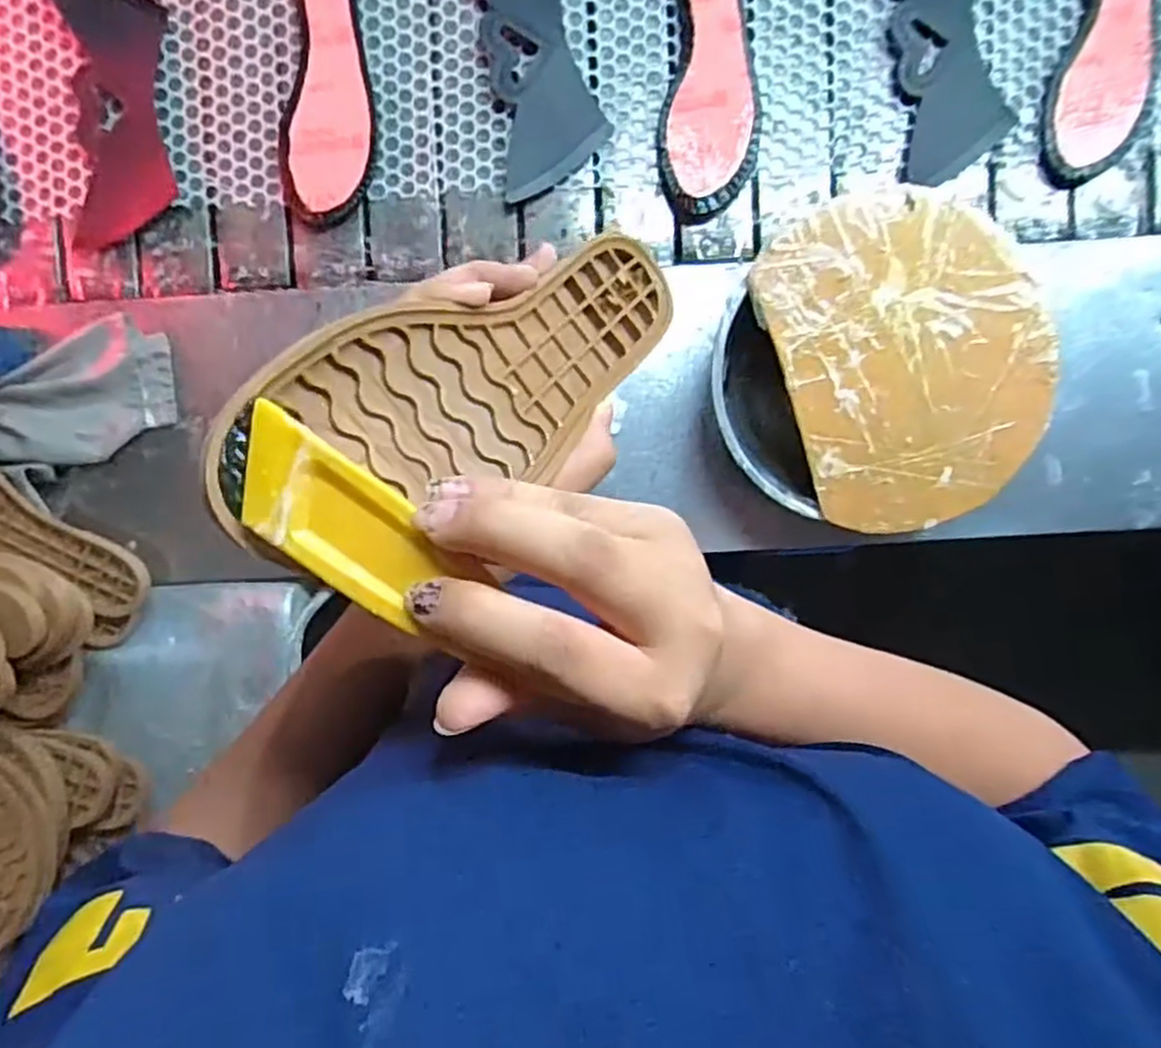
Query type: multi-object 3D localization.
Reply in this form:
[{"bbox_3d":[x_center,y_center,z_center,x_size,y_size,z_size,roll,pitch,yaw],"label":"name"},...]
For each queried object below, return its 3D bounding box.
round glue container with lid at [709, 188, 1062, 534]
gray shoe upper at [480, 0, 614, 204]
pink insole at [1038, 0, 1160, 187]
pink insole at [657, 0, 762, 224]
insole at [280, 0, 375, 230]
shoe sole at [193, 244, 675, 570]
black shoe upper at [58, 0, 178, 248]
[{"bbox_3d":[0.226,-0.117,0.575,0.234,0.063,0.232,0,95,0],"label":"round glue container with lid"},{"bbox_3d":[-0.045,-0.389,0.621,0.100,0.011,0.208,-21,94,2],"label":"gray shoe upper"},{"bbox_3d":[0.443,-0.405,0.611,0.086,0.028,0.241,13,95,-1],"label":"pink insole"},{"bbox_3d":[0.104,-0.379,0.619,0.082,0.017,0.240,-4,95,0],"label":"pink insole"},{"bbox_3d":[-0.207,-0.370,0.622,0.074,0.011,0.230,6,95,0],"label":"insole"},{"bbox_3d":[-0.028,-0.059,0.295,0.016,0.240,0.071,-27,96,47],"label":"shoe sole"},{"bbox_3d":[-0.392,-0.352,0.634,0.090,0.008,0.219,-2,95,0],"label":"black shoe upper"}]

